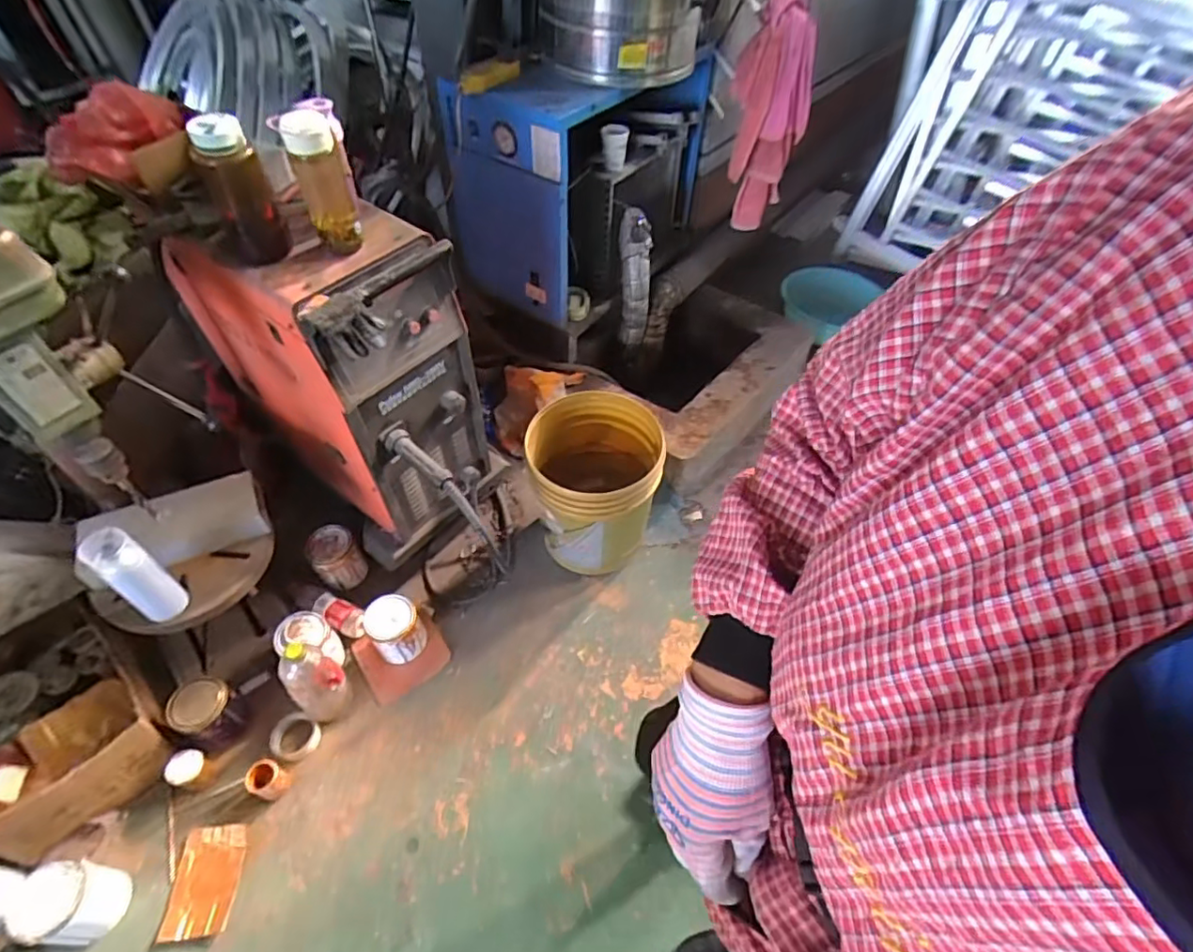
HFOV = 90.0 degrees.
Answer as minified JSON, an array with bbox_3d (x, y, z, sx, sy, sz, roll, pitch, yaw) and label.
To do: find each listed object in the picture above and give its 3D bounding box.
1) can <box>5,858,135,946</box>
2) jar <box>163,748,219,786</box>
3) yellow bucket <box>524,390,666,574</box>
[{"bbox_3d":[-0.867,0.702,0.984,0.115,0.144,0.109,1,51,-1],"label":"can"},{"bbox_3d":[-0.771,0.556,1.134,0.062,0.064,0.061,1,51,-1],"label":"jar"},{"bbox_3d":[0.002,0.038,1.432,0.292,0.374,0.295,1,51,-1],"label":"yellow bucket"}]

